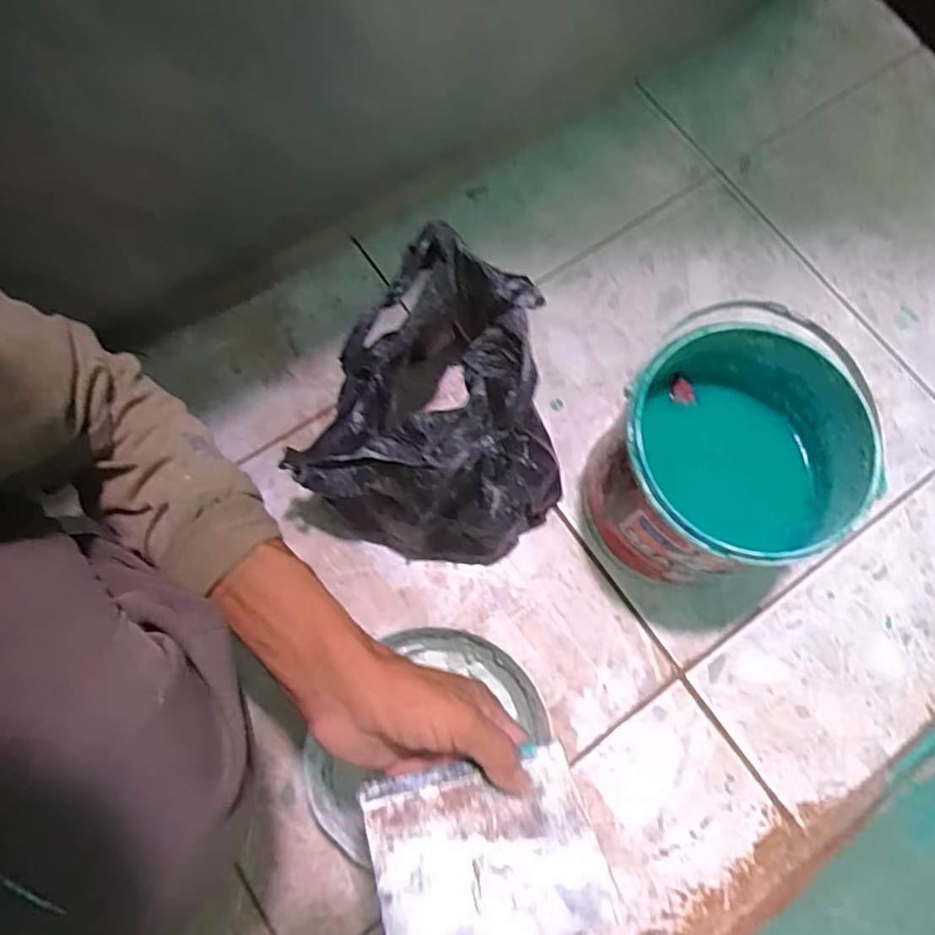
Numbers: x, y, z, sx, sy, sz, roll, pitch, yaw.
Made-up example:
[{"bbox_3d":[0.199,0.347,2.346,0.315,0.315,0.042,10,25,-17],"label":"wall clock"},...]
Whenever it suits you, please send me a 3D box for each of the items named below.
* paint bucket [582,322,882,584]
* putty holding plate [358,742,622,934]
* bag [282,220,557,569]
[{"bbox_3d":[0.206,0.001,0.558,0.183,0.181,0.174,1,73,-2],"label":"paint bucket"},{"bbox_3d":[0.011,0.200,0.342,0.116,0.005,0.091,-5,46,-17],"label":"putty holding plate"},{"bbox_3d":[-0.004,-0.033,0.554,0.193,0.215,0.230,36,76,8],"label":"bag"}]

